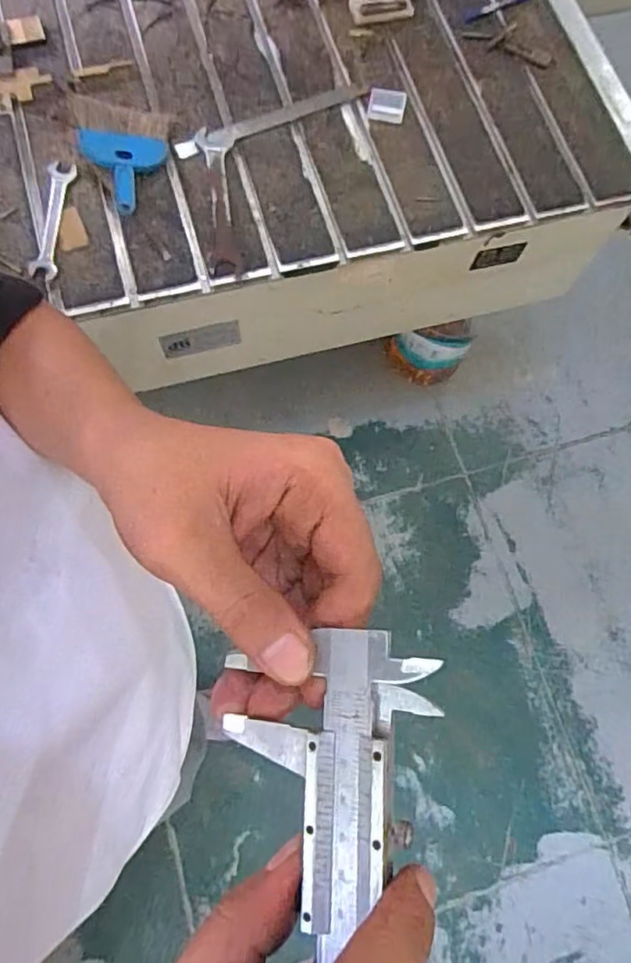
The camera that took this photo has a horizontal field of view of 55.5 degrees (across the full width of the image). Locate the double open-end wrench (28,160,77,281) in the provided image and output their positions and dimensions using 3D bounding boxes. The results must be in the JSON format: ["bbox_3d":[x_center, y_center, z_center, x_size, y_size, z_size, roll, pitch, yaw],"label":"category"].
[{"bbox_3d":[-0.378,-0.375,0.861,0.042,0.008,0.180,6,79,3],"label":"double open-end wrench"}]

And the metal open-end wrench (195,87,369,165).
[{"bbox_3d":[-0.051,-0.562,0.923,0.283,0.017,0.047,-29,77,-11],"label":"metal open-end wrench"}]

